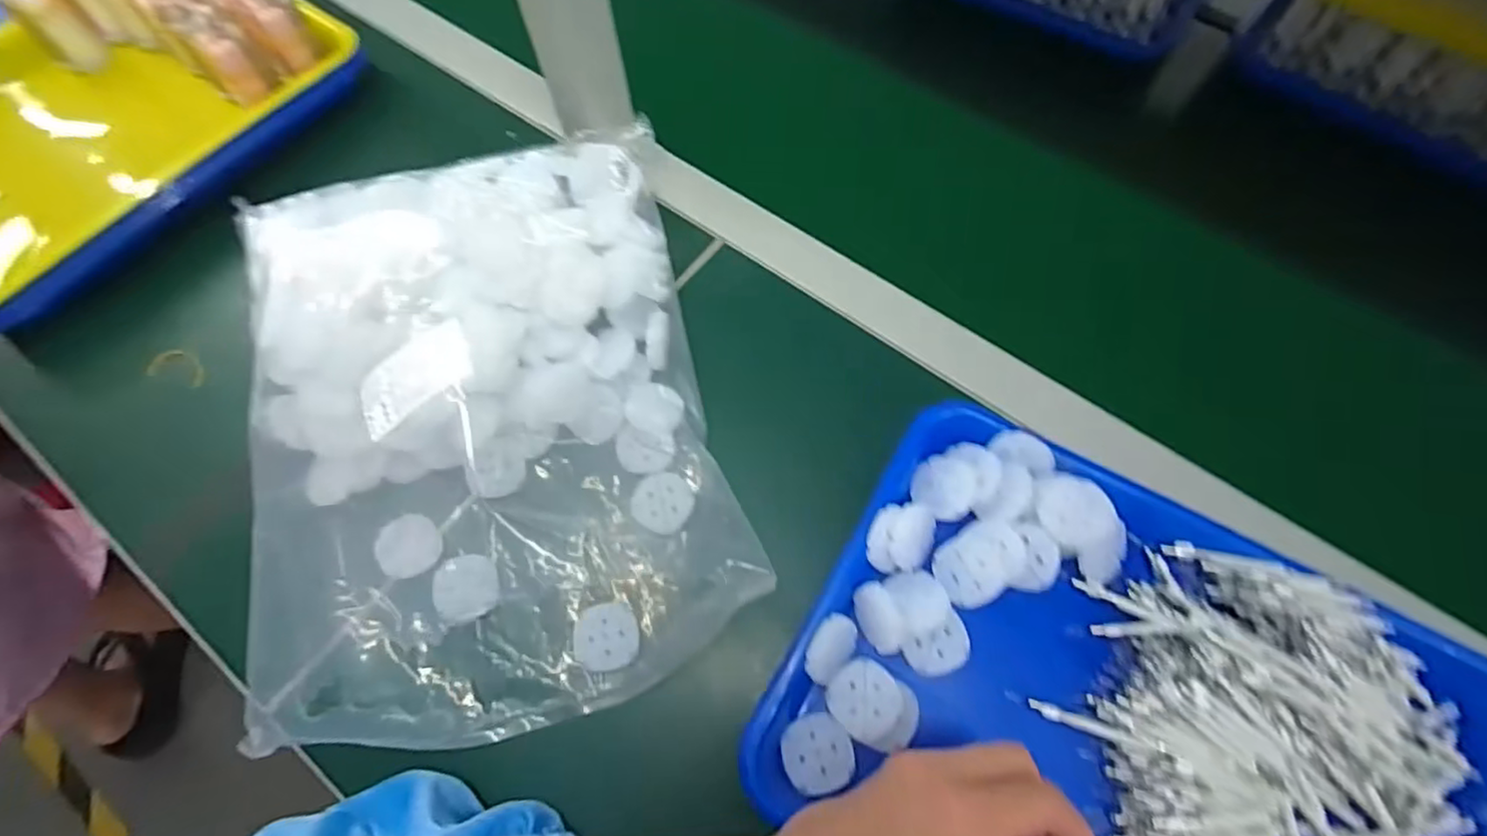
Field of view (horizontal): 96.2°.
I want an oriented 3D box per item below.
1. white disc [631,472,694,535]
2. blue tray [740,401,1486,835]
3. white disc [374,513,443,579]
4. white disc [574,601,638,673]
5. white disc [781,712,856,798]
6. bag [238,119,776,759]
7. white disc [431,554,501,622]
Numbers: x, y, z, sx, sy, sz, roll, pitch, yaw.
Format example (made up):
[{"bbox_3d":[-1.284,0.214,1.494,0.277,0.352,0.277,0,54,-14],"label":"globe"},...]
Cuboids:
[{"bbox_3d":[-0.048,0.050,0.400,0.035,0.009,0.034,-1,66,1],"label":"white disc"},{"bbox_3d":[0.205,0.146,0.340,0.335,0.046,0.274,29,70,13],"label":"blue tray"},{"bbox_3d":[-0.197,0.075,0.392,0.037,0.005,0.036,-1,66,1],"label":"white disc"},{"bbox_3d":[-0.076,0.121,0.371,0.034,0.006,0.036,-1,66,1],"label":"white disc"},{"bbox_3d":[0.038,0.170,0.341,0.036,0.008,0.034,-1,66,1],"label":"white disc"},{"bbox_3d":[-0.158,-0.013,0.386,0.269,0.076,0.361,-15,67,-5],"label":"bag"},{"bbox_3d":[-0.160,0.098,0.385,0.034,0.004,0.037,7,65,-14],"label":"white disc"}]

